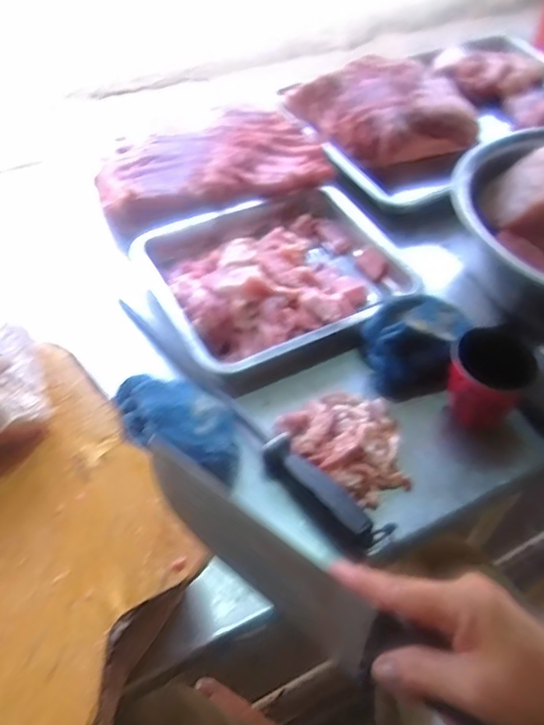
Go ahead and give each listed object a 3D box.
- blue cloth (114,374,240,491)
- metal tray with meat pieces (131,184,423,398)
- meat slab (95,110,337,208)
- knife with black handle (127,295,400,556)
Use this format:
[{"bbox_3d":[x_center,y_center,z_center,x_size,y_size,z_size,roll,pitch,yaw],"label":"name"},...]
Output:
[{"bbox_3d":[-0.090,0.053,0.576,0.161,0.034,0.091,28,53,18],"label":"blue cloth"},{"bbox_3d":[0.005,-0.118,0.755,0.327,0.052,0.288,-22,55,-22],"label":"metal tray with meat pieces"},{"bbox_3d":[-0.084,-0.298,0.856,0.331,0.081,0.146,-8,51,-12],"label":"meat slab"},{"bbox_3d":[-0.045,0.042,0.600,0.399,0.023,0.048,39,57,24],"label":"knife with black handle"}]

